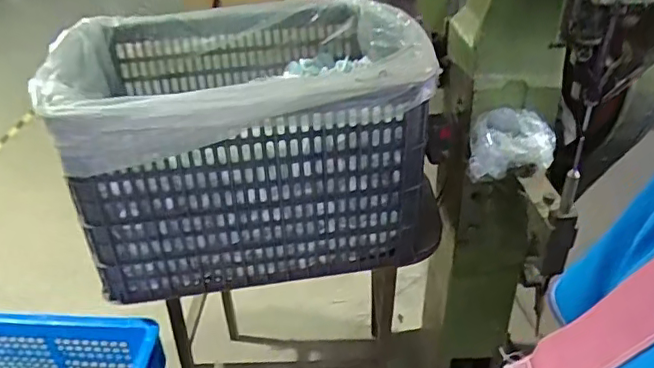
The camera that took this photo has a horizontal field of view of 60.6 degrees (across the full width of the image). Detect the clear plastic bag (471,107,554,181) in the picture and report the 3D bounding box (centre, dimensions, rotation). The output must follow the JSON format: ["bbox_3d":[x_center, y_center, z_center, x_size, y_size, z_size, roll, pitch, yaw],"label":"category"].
[{"bbox_3d":[0.314,-0.058,0.957,0.113,0.103,0.108,-6,34,-5],"label":"clear plastic bag"}]

